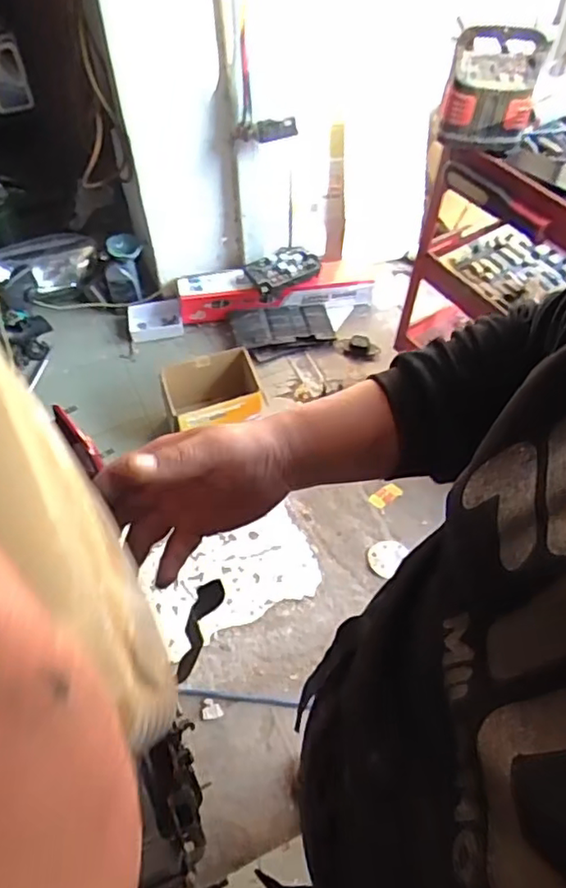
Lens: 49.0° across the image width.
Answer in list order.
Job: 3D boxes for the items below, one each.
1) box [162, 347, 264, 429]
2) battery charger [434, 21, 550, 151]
[{"bbox_3d":[-0.202,-0.144,1.913,0.288,0.196,0.220,-17,56,-11],"label":"box"},{"bbox_3d":[0.471,-0.801,1.404,0.189,0.212,0.162,28,59,19],"label":"battery charger"}]

